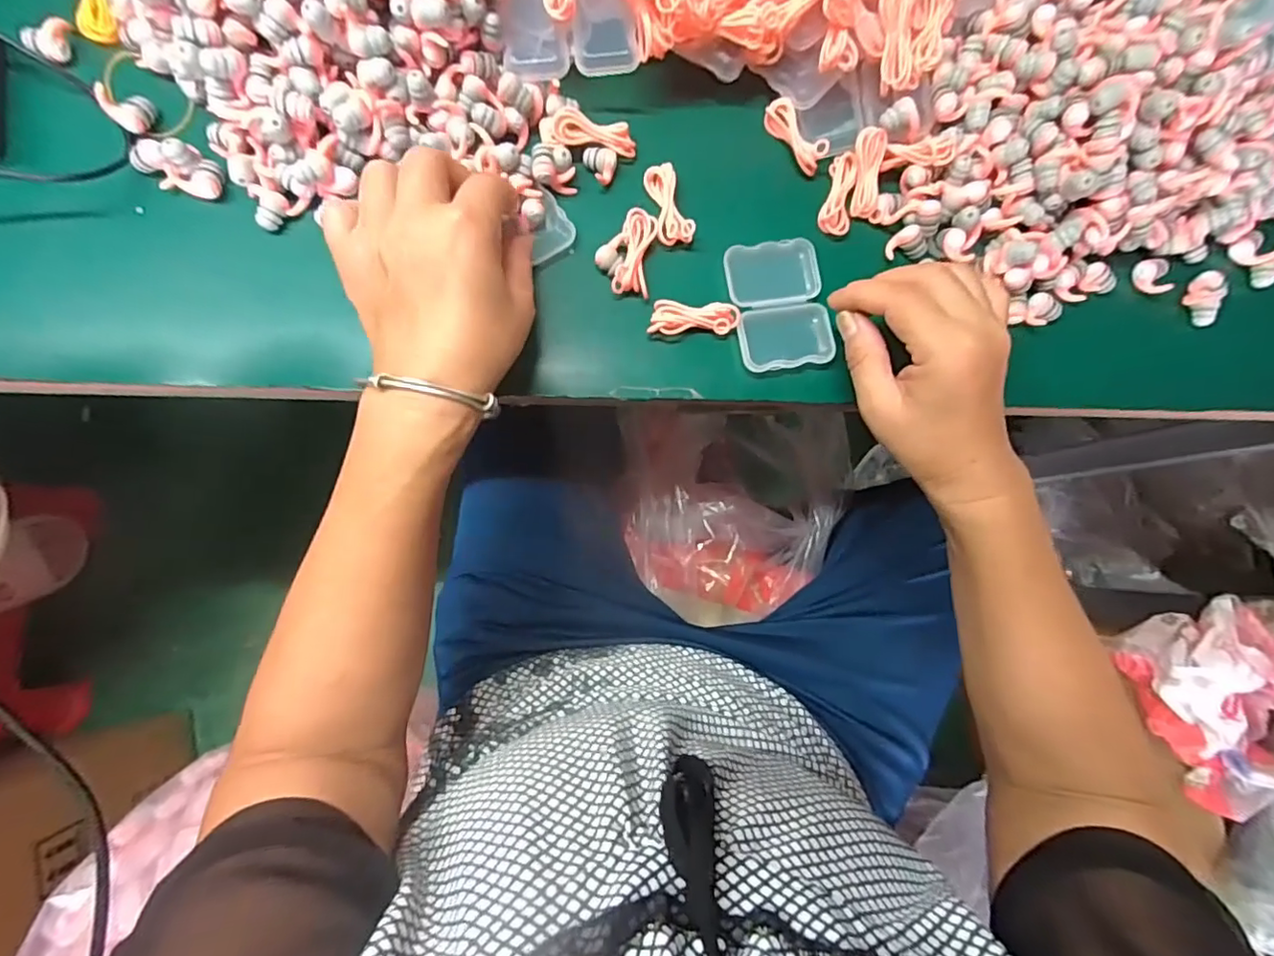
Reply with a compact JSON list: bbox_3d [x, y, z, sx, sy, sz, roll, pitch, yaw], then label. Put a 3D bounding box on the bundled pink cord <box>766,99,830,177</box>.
[{"bbox_3d":[0.096,-0.209,0.342,0.016,0.016,0.049,-33,88,-9],"label":"bundled pink cord"}]

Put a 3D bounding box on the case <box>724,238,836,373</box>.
[{"bbox_3d":[0.084,-0.101,0.330,0.055,0.008,0.073,-9,85,-8],"label":"case"}]

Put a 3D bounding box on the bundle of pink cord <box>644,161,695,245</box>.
[{"bbox_3d":[0.019,-0.160,0.329,0.020,0.010,0.046,-12,85,-8],"label":"bundle of pink cord"}]

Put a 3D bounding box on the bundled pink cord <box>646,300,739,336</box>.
[{"bbox_3d":[0.033,-0.091,0.319,0.050,0.007,0.019,3,83,-6],"label":"bundled pink cord"}]

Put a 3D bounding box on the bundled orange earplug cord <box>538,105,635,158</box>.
[{"bbox_3d":[-0.028,-0.199,0.324,0.054,0.014,0.019,-3,84,-7],"label":"bundled orange earplug cord"}]

